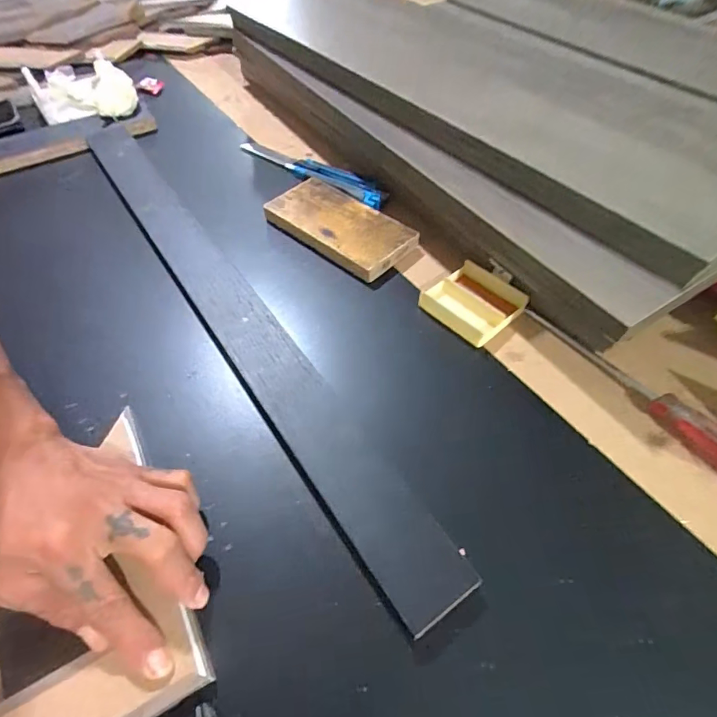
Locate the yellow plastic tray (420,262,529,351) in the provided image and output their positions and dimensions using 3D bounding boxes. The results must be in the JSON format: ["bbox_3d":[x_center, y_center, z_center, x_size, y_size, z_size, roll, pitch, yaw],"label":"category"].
[{"bbox_3d":[0.102,-0.051,0.406,0.075,0.019,0.070,39,62,24],"label":"yellow plastic tray"}]

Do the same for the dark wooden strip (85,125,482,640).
[{"bbox_3d":[-0.125,-0.059,0.409,0.053,0.018,0.623,-29,60,-21],"label":"dark wooden strip"}]

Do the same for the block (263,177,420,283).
[{"bbox_3d":[-0.020,-0.138,0.469,0.154,0.020,0.076,35,60,22],"label":"block"}]

